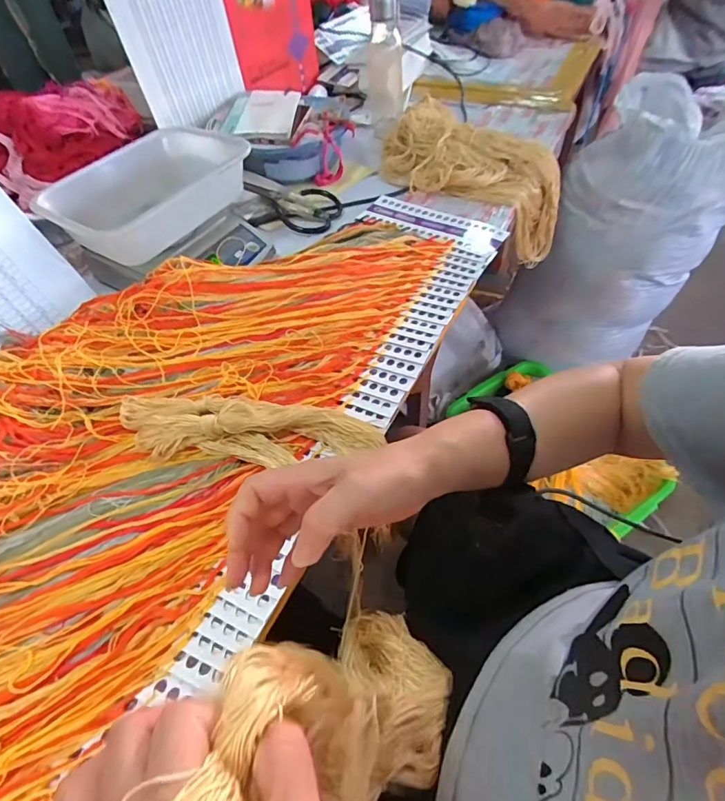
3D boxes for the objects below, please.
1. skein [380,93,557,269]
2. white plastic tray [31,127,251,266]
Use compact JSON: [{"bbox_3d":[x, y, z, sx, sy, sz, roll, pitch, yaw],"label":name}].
[{"bbox_3d":[0.226,-0.414,0.883,0.384,0.184,0.205,26,55,-8],"label":"skein"},{"bbox_3d":[-0.317,-0.302,0.701,0.281,0.111,0.188,-37,59,-22],"label":"white plastic tray"}]

